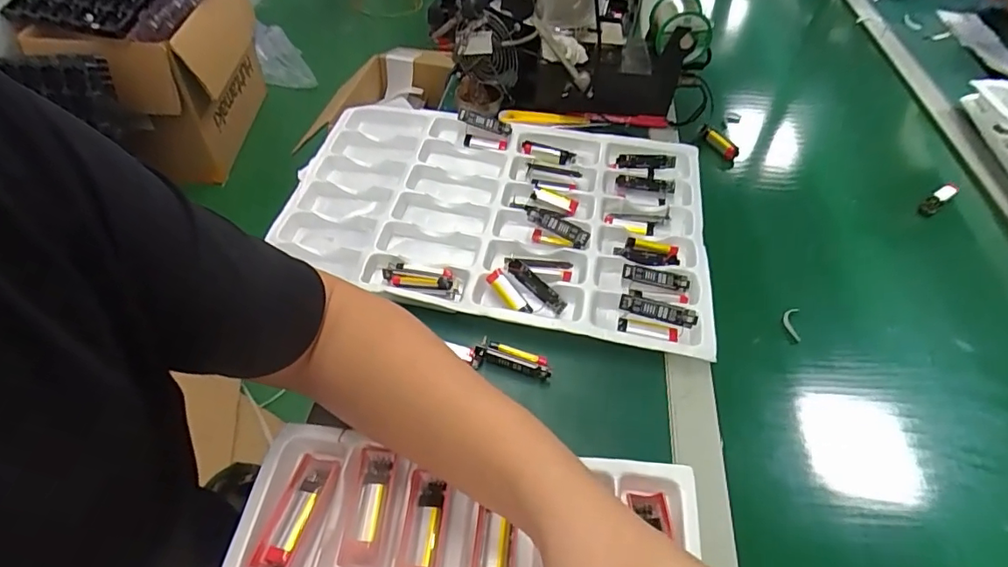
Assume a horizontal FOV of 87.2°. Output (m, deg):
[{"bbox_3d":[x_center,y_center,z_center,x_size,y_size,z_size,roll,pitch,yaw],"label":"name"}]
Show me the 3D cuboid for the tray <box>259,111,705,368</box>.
[{"bbox_3d":[-0.007,-0.086,0.593,0.456,0.036,0.315,11,49,5],"label":"tray"}]

